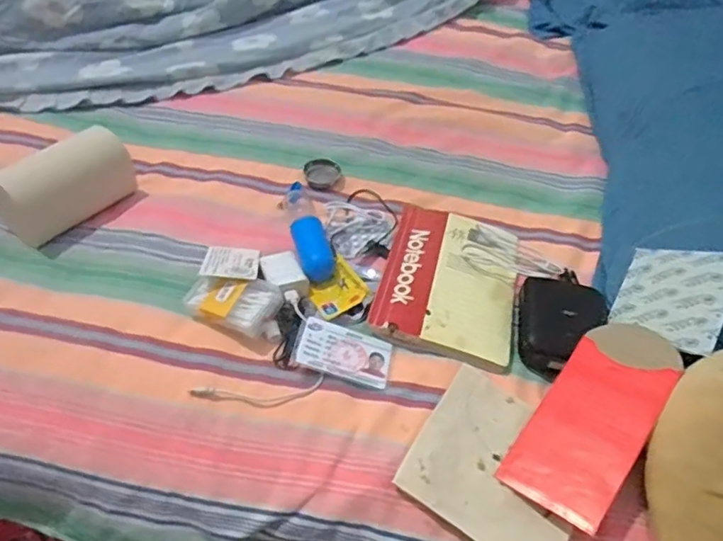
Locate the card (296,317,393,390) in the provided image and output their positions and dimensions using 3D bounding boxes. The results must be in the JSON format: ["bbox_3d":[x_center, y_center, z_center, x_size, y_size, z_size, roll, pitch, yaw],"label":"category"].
[{"bbox_3d":[-0.014,0.076,0.530,0.085,0.005,0.054,18,48,-4],"label":"card"}]

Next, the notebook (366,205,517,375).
[{"bbox_3d":[0.095,0.008,0.600,0.138,0.011,0.196,18,45,5],"label":"notebook"}]

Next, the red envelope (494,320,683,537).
[{"bbox_3d":[0.199,0.120,0.480,0.085,0.006,0.182,23,66,40],"label":"red envelope"}]

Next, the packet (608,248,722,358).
[{"bbox_3d":[0.299,0.025,0.548,0.098,0.008,0.125,6,50,45],"label":"packet"}]

